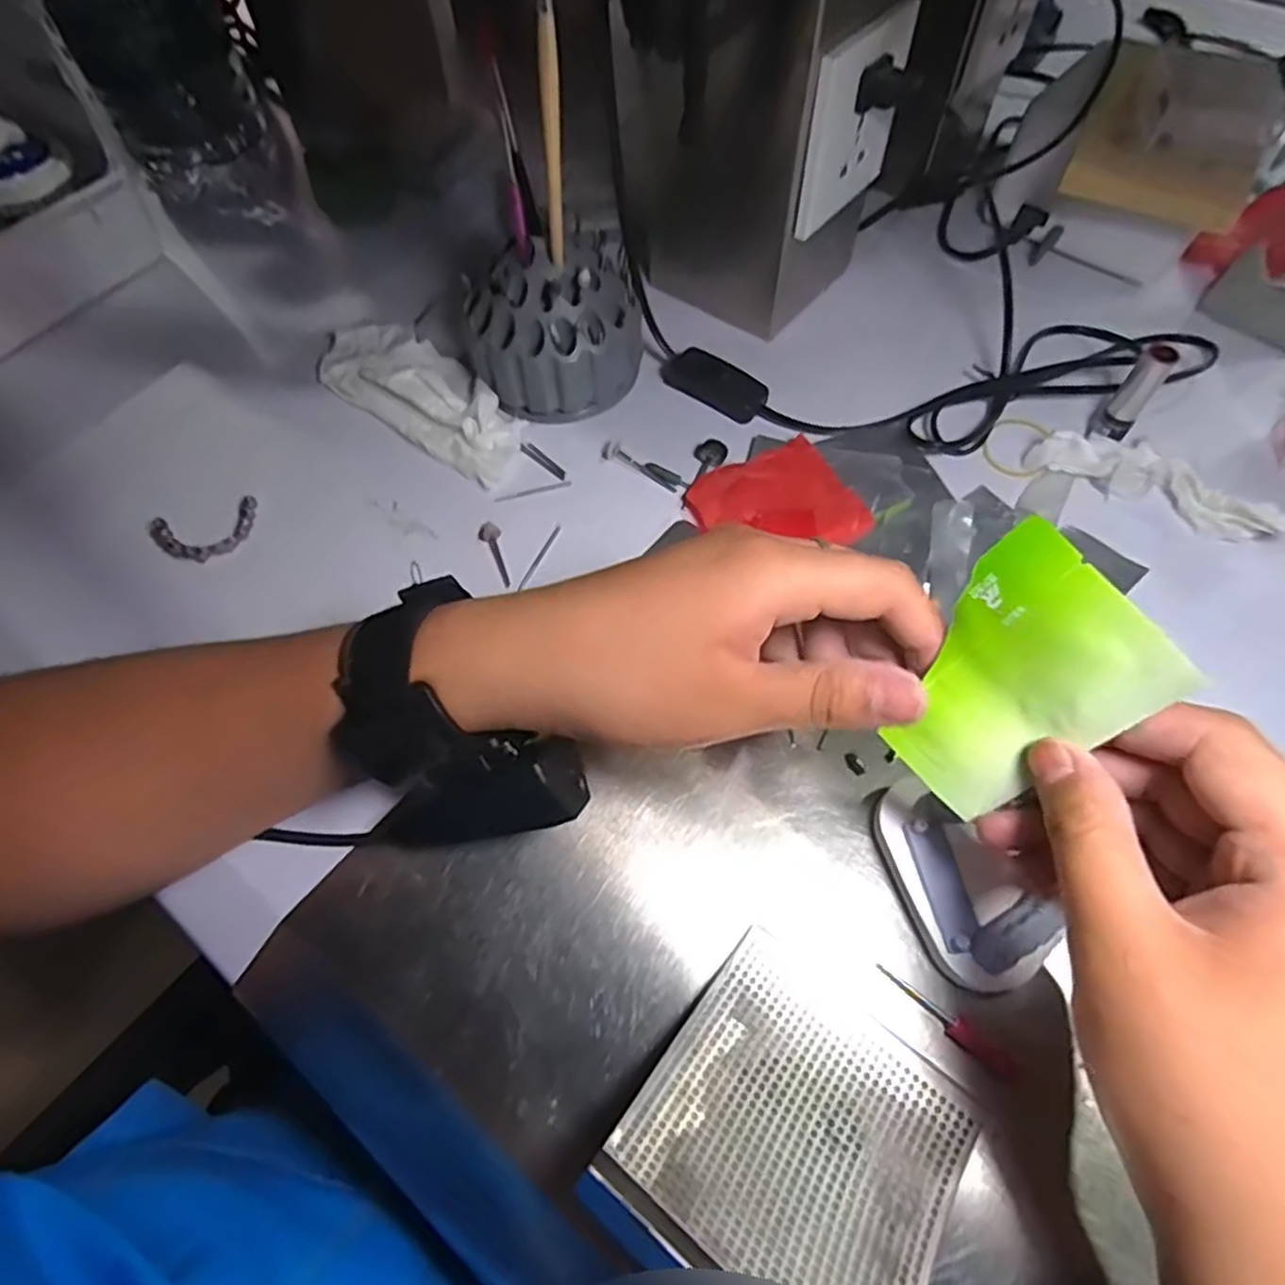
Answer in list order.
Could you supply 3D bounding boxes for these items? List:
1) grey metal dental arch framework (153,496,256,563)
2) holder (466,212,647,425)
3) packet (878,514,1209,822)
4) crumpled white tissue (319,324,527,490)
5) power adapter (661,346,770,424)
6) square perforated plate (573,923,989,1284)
[{"bbox_3d":[-0.234,-0.061,0.388,0.052,0.010,0.031,-26,63,-13],"label":"grey metal dental arch framework"},{"bbox_3d":[-0.052,-0.189,0.417,0.102,0.076,0.085,-10,61,-5],"label":"holder"},{"bbox_3d":[0.117,0.013,0.236,0.005,0.089,0.063,-21,67,-45],"label":"packet"},{"bbox_3d":[-0.133,-0.152,0.436,0.158,0.014,0.060,34,67,18],"label":"crumpled white tissue"},{"bbox_3d":[0.043,-0.160,0.438,0.069,0.018,0.025,35,67,19],"label":"power adapter"},{"bbox_3d":[0.049,0.163,0.232,0.097,0.011,0.111,35,39,18],"label":"square perforated plate"}]

